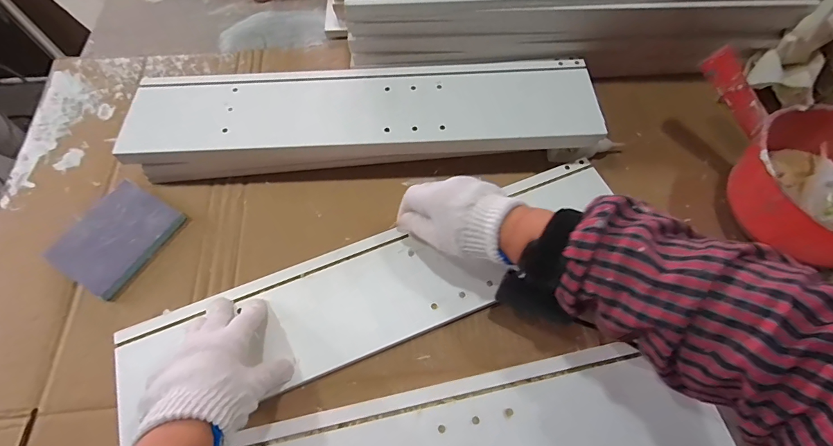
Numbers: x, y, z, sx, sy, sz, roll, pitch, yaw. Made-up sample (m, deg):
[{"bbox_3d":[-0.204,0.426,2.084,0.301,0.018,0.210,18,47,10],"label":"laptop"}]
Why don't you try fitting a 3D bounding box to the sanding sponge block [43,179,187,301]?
[{"bbox_3d":[-0.345,0.013,0.447,0.102,0.014,0.116,28,68,12],"label":"sanding sponge block"}]

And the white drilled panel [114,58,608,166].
[{"bbox_3d":[-0.065,-0.136,0.463,0.545,0.024,0.123,-1,65,-1],"label":"white drilled panel"}]

